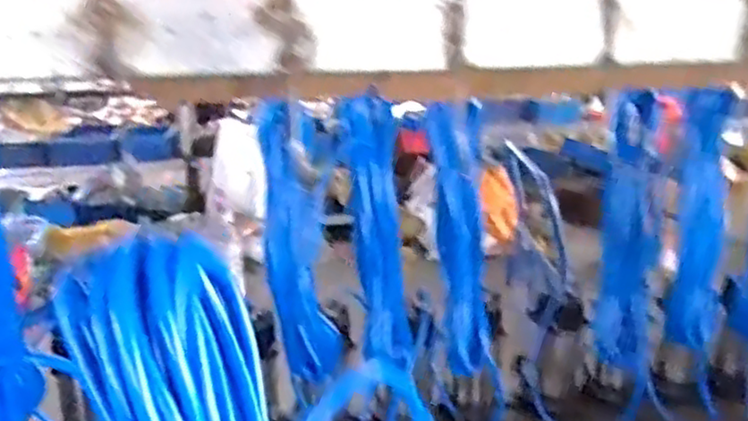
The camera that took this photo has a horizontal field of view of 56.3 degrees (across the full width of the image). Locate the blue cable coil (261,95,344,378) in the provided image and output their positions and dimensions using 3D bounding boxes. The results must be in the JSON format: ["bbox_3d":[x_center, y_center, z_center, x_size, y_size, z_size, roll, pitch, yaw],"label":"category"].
[{"bbox_3d":[-0.084,0.042,0.815,0.080,0.314,0.034,0,18,-2],"label":"blue cable coil"}]

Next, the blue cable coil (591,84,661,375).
[{"bbox_3d":[0.325,0.034,0.890,0.078,0.338,0.055,9,20,26],"label":"blue cable coil"}]

